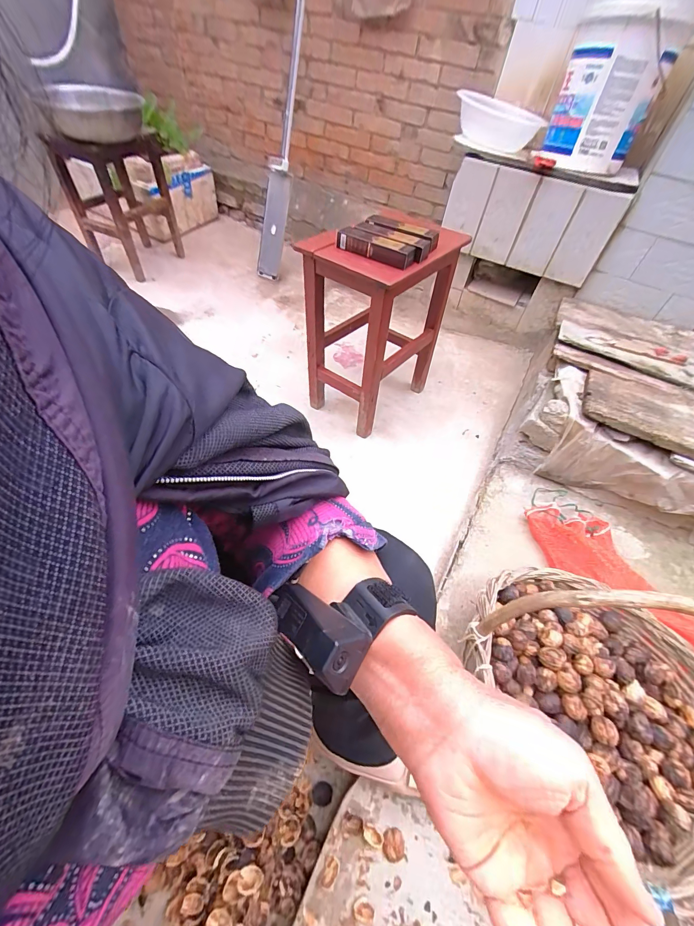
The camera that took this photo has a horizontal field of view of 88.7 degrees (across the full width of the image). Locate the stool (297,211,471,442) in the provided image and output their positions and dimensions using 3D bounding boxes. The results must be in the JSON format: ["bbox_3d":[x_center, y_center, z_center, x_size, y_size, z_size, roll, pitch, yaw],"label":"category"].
[{"bbox_3d":[0.086,-0.409,1.064,0.273,0.505,0.374,32,55,20],"label":"stool"}]

